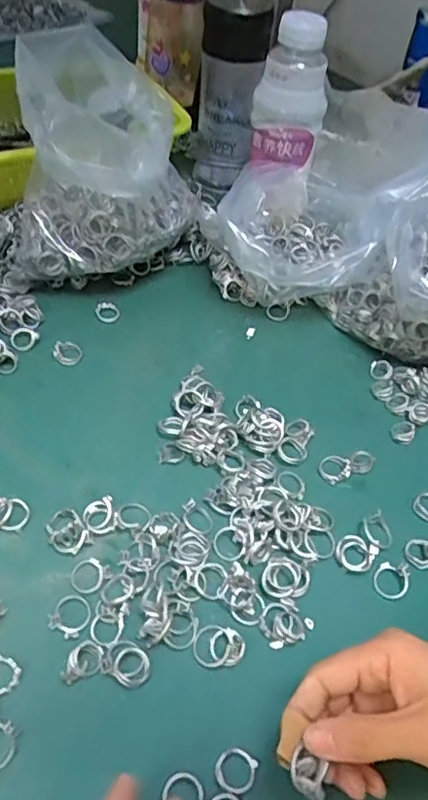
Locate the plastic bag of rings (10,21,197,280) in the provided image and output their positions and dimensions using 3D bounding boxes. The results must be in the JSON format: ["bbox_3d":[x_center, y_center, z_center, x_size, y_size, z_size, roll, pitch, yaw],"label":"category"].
[{"bbox_3d":[-0.092,-0.192,0.520,0.151,0.171,0.141,2,49,-7],"label":"plastic bag of rings"}]

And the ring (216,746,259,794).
[{"bbox_3d":[0.012,0.187,0.305,0.020,0.004,0.019,4,48,-4],"label":"ring"}]

